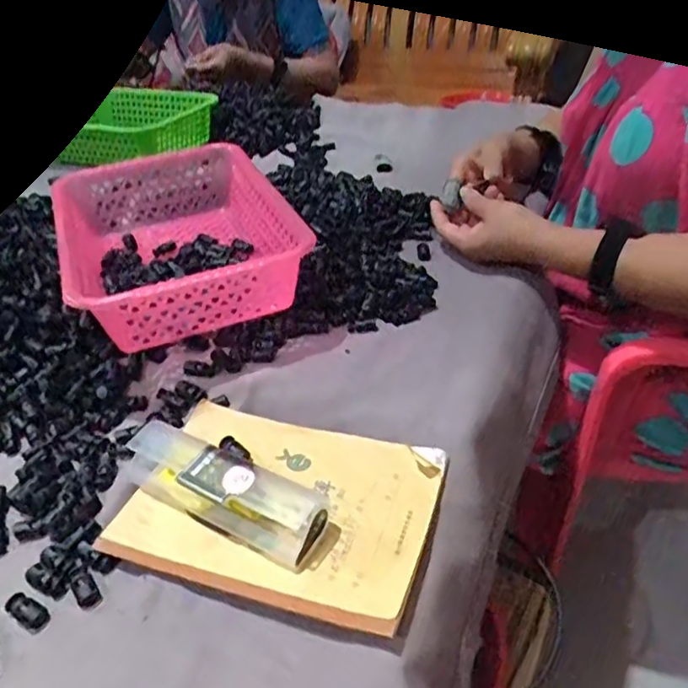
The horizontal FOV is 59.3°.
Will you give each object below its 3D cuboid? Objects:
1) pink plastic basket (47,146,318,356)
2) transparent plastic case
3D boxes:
[{"bbox_3d":[-0.175,-0.106,0.630,0.216,0.088,0.292,-16,38,-16],"label":"pink plastic basket"},{"bbox_3d":[-0.084,0.098,0.416,0.156,0.032,0.044,18,41,27],"label":"transparent plastic case"}]

